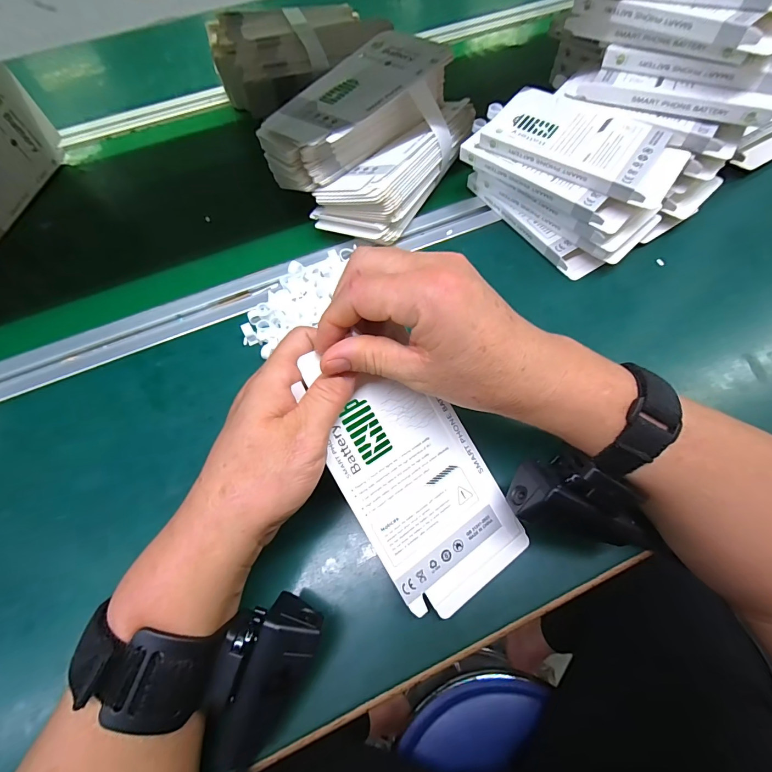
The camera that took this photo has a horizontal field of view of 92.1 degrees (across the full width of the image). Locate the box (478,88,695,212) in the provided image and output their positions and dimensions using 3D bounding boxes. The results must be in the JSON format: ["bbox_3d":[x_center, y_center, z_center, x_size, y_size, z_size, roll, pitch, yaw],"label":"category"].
[{"bbox_3d":[0.164,-0.202,0.309,0.150,0.015,0.077,36,70,17],"label":"box"}]

